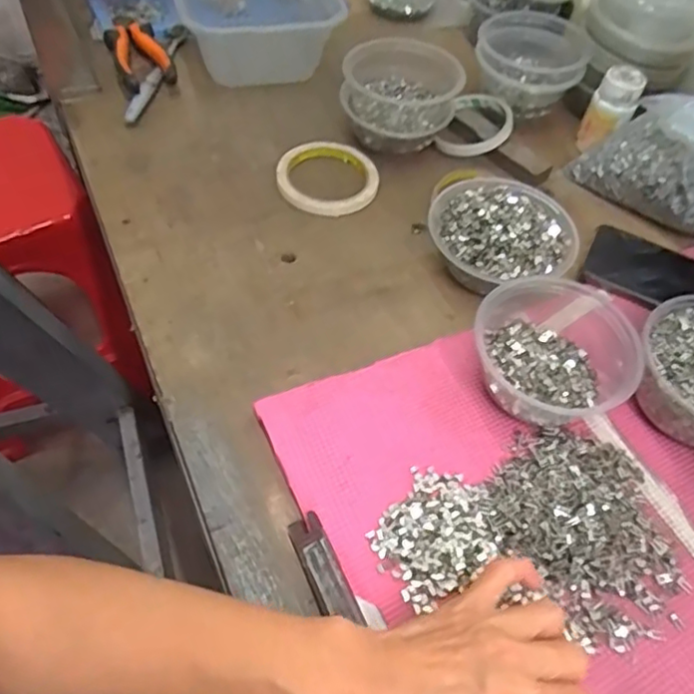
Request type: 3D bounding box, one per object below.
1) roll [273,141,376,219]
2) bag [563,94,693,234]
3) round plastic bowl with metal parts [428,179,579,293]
[{"bbox_3d":[-0.019,-0.164,0.611,0.095,0.014,0.092,2,54,-3],"label":"roll"},{"bbox_3d":[0.299,-0.175,0.582,0.065,0.110,0.150,-26,60,-21],"label":"bag"},{"bbox_3d":[0.130,-0.095,0.540,0.111,0.055,0.116,2,54,-3],"label":"round plastic bowl with metal parts"}]

